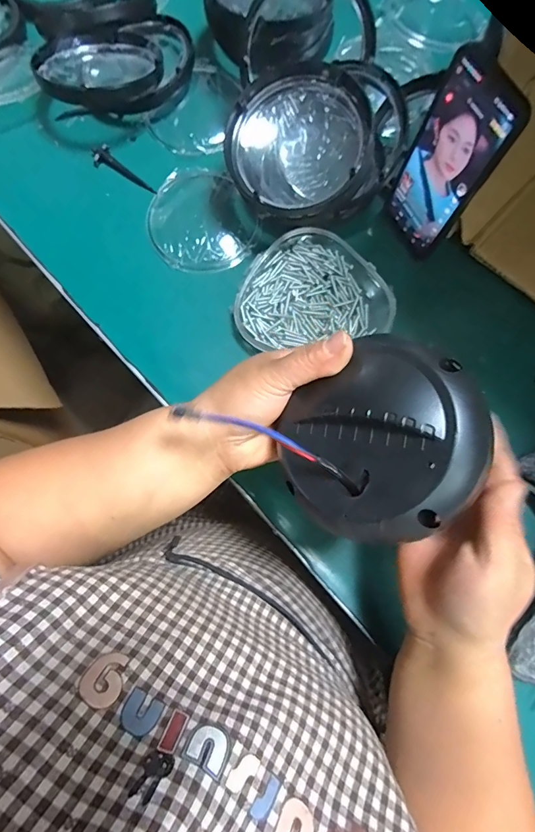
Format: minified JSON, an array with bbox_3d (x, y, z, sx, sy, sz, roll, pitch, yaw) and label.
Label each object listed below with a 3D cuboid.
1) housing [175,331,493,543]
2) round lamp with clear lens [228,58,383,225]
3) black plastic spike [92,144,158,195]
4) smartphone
[{"bbox_3d":[0.071,0.012,0.251,0.120,0.056,0.106,-39,79,-8],"label":"housing"},{"bbox_3d":[0.034,-0.258,0.415,0.143,0.078,0.132,-27,78,-5],"label":"round lamp with clear lens"},{"bbox_3d":[-0.165,-0.283,0.483,0.076,0.018,0.021,30,78,-14],"label":"black plastic spike"},{"bbox_3d":[0.155,-0.217,0.375,0.008,0.173,0.078,-26,79,-13],"label":"smartphone"}]

